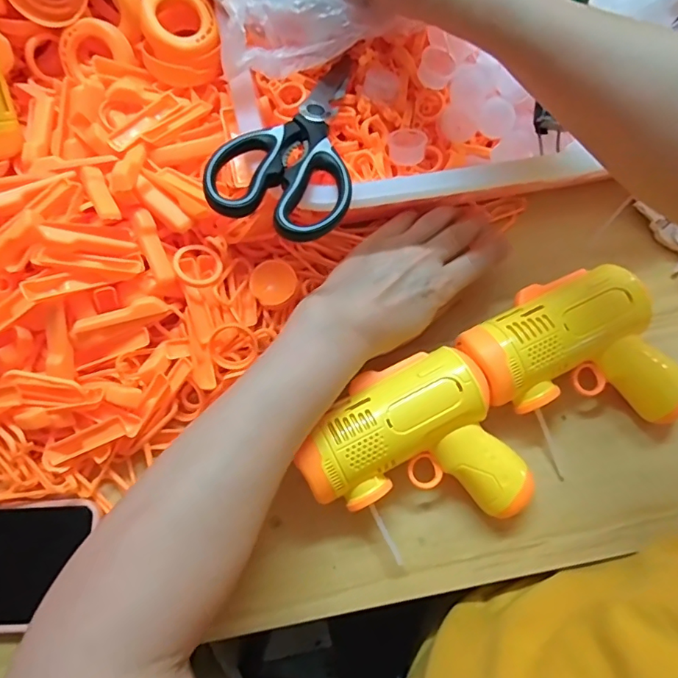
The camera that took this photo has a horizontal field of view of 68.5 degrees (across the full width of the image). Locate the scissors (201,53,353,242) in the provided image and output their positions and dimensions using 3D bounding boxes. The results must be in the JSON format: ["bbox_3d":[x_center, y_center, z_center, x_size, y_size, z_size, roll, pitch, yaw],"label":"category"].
[{"bbox_3d":[-0.021,-0.146,0.346,0.086,0.021,0.199,14,55,4],"label":"scissors"}]

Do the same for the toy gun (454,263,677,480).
[{"bbox_3d":[0.169,0.023,0.359,0.126,0.061,0.125,-31,75,-9],"label":"toy gun"}]

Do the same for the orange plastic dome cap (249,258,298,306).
[{"bbox_3d":[-0.050,-0.044,0.381,0.035,0.005,0.036,0,72,0],"label":"orange plastic dome cap"}]

